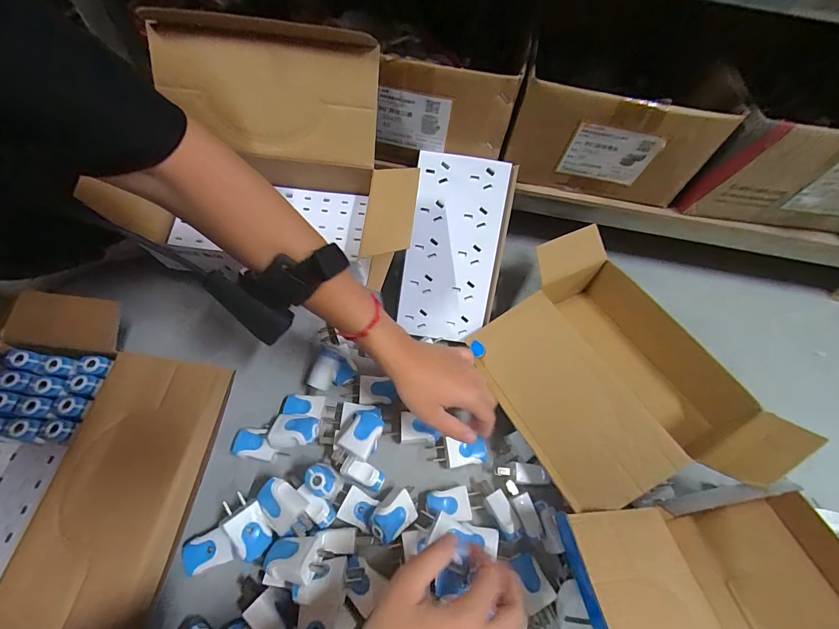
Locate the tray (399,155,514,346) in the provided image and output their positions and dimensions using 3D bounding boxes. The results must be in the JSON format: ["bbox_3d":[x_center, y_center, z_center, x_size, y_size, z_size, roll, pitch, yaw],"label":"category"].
[{"bbox_3d":[0.038,-0.075,0.433,0.103,0.009,0.212,10,102,1],"label":"tray"}]

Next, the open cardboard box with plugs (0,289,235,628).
[{"bbox_3d":[-0.322,0.152,0.319,0.253,0.089,0.301,8,61,-1],"label":"open cardboard box with plugs"}]

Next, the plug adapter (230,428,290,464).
[{"bbox_3d":[-0.168,0.137,0.379,0.055,0.023,0.029,10,61,0],"label":"plug adapter"}]

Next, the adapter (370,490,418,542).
[{"bbox_3d":[-0.025,0.189,0.342,0.043,0.021,0.033,-24,84,-44],"label":"adapter"}]

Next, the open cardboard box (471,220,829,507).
[{"bbox_3d":[0.200,0.056,0.399,0.220,0.107,0.284,-21,66,-16],"label":"open cardboard box"}]

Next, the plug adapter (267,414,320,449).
[{"bbox_3d":[-0.128,0.122,0.374,0.048,0.026,0.029,2,33,10],"label":"plug adapter"}]

